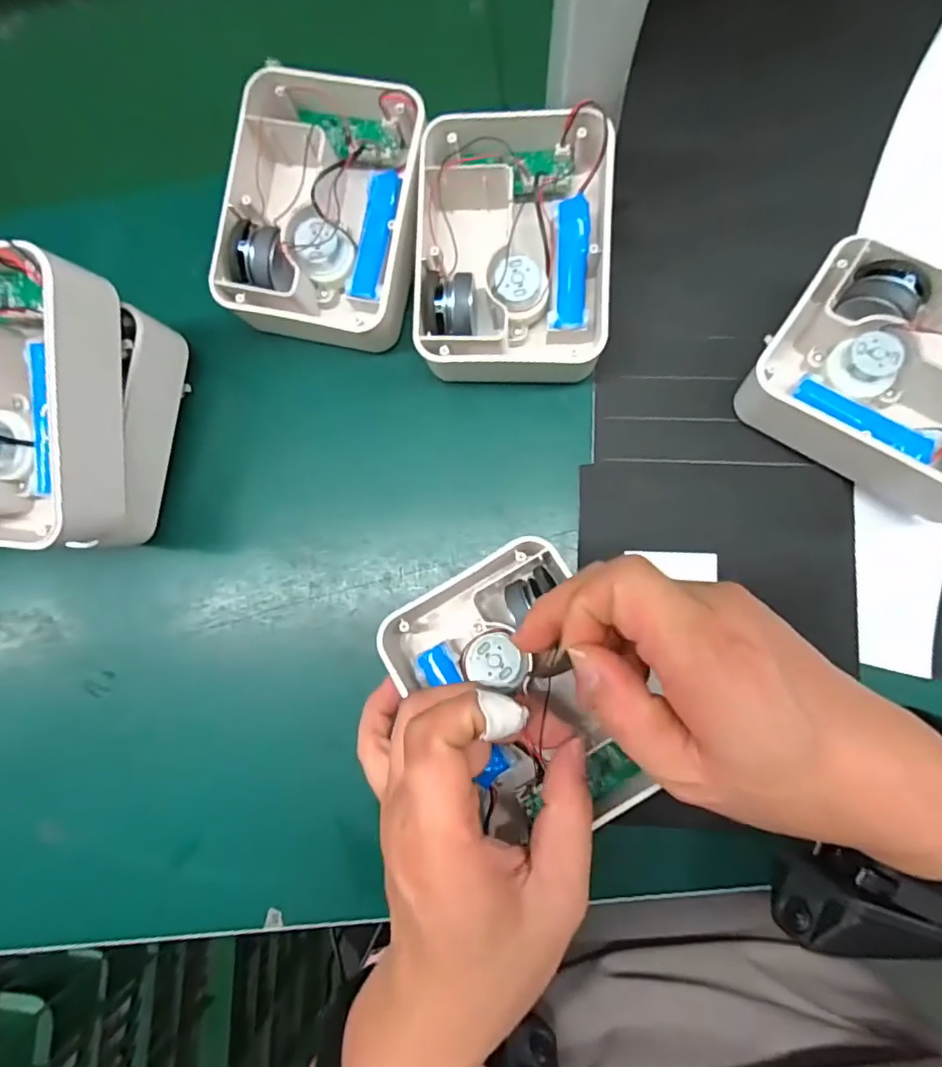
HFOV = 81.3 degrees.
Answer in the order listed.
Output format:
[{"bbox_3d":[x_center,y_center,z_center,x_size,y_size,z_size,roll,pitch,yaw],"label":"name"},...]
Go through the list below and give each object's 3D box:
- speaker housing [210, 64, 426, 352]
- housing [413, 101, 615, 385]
[{"bbox_3d":[-0.078,-0.177,0.311,0.106,0.061,0.139,9,85,5],"label":"speaker housing"},{"bbox_3d":[0.023,-0.151,0.299,0.101,0.048,0.137,2,84,4],"label":"housing"}]

